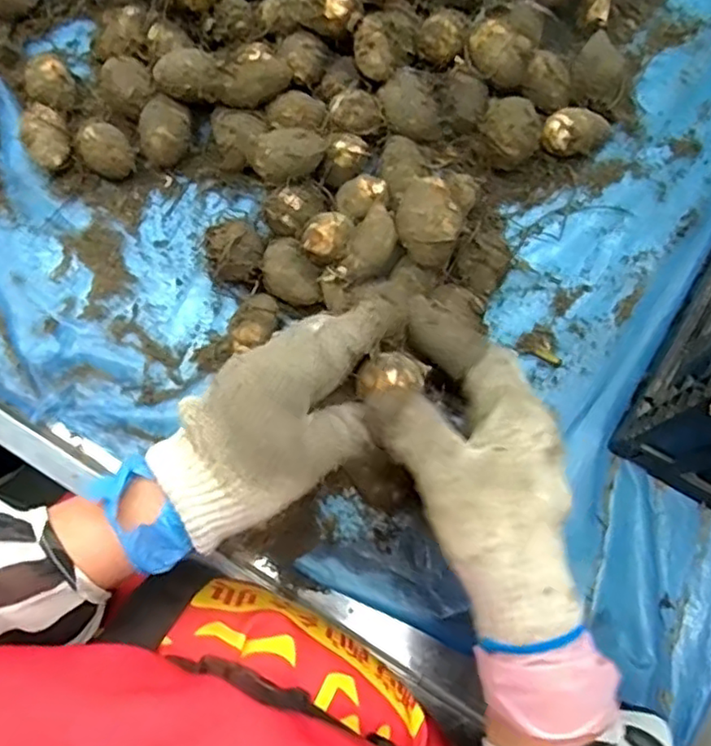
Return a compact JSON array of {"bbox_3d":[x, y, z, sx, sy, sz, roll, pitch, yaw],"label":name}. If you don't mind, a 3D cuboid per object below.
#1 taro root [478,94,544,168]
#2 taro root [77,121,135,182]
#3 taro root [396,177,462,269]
[{"bbox_3d":[0.114,-0.177,0.489,0.045,0.040,0.048,0,80,-1],"label":"taro root"},{"bbox_3d":[-0.187,-0.166,0.491,0.034,0.030,0.035,0,80,-1],"label":"taro root"},{"bbox_3d":[0.049,-0.101,0.443,0.042,0.034,0.052,15,80,2],"label":"taro root"}]

